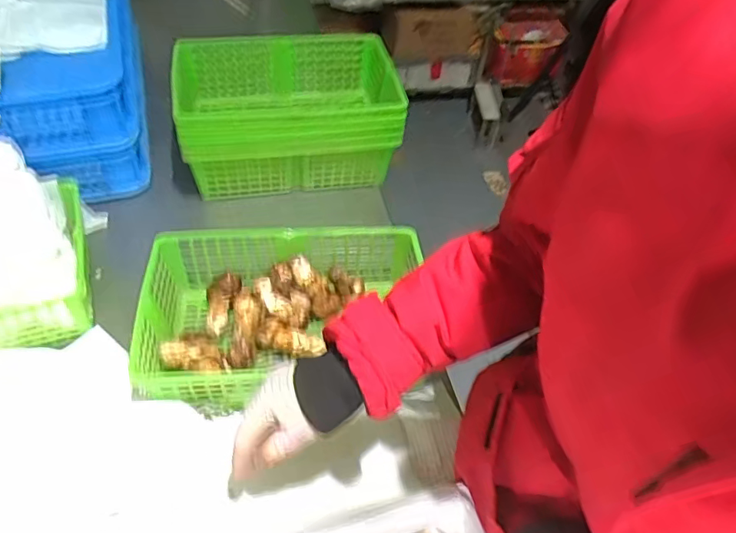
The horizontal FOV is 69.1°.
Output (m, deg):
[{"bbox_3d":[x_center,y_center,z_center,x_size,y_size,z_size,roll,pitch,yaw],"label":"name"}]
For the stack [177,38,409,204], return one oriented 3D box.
[{"bbox_3d":[-0.132,-0.256,0.889,0.344,0.154,0.243,-6,51,-12],"label":"stack"}]

